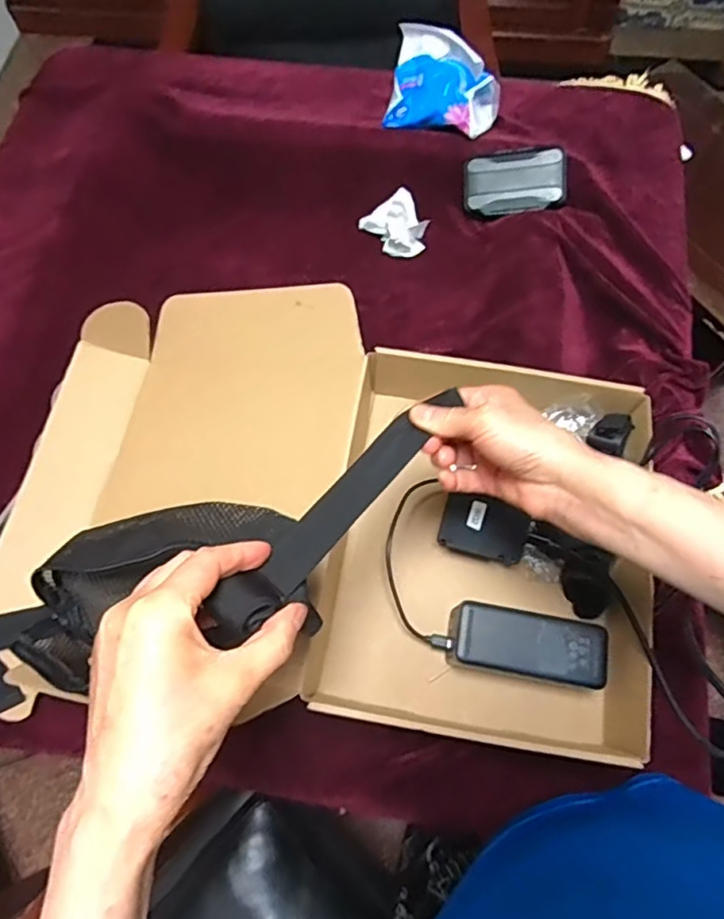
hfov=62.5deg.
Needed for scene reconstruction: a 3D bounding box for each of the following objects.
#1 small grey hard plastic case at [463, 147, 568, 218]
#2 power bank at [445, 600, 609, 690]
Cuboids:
[{"bbox_3d":[0.194,-0.351,0.759,0.123,0.016,0.073,-1,103,17],"label":"small grey hard plastic case"},{"bbox_3d":[0.145,0.161,0.530,0.130,0.043,0.060,9,72,3],"label":"power bank"}]

